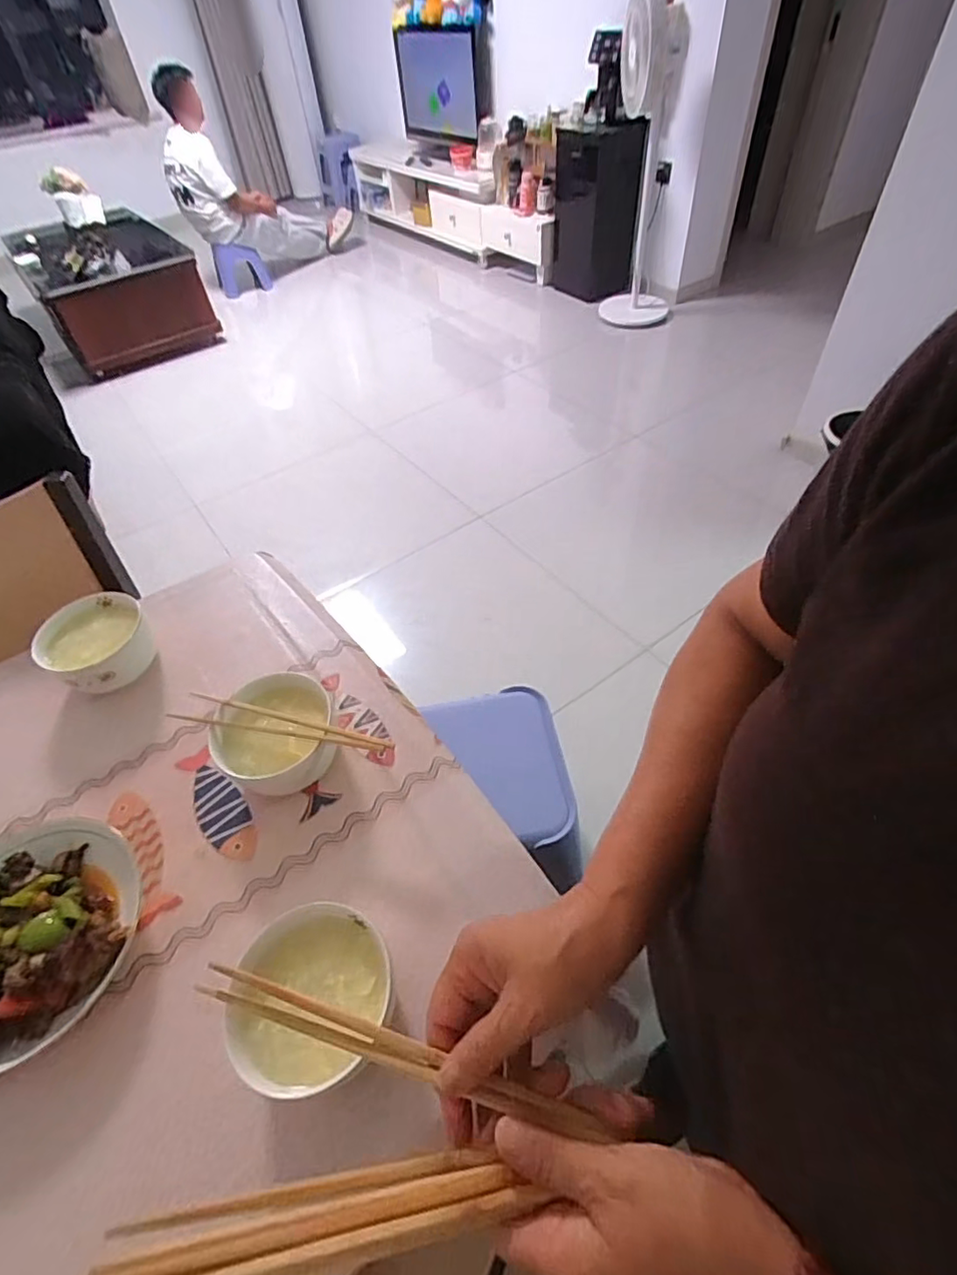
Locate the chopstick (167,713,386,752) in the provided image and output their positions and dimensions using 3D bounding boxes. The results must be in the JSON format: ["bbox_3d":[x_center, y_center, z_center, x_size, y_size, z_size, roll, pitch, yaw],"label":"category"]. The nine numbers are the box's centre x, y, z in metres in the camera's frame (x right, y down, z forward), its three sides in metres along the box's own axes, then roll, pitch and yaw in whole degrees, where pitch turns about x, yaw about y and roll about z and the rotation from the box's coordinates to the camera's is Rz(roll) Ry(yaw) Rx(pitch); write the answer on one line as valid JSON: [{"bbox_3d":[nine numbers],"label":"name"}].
[{"bbox_3d":[-0.203,0.094,0.578,0.230,0.012,0.011,6,50,10],"label":"chopstick"}]

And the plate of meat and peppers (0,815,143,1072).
[{"bbox_3d":[-0.408,0.261,0.511,0.182,0.067,0.200,-2,49,3],"label":"plate of meat and peppers"}]

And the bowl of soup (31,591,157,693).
[{"bbox_3d":[-0.469,0.006,0.713,0.117,0.052,0.124,-2,49,3],"label":"bowl of soup"}]

